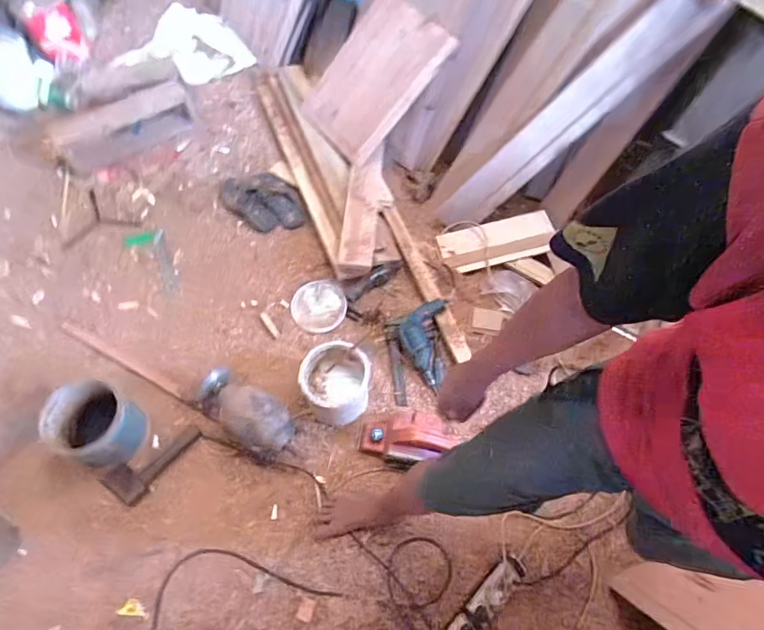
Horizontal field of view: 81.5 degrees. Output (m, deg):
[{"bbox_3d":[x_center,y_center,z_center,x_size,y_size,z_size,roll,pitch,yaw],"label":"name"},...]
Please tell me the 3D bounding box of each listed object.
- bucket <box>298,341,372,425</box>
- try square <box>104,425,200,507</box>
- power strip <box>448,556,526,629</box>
[{"bbox_3d":[-0.125,0.194,1.251,0.174,0.189,0.181,0,62,-1],"label":"bucket"},{"bbox_3d":[-0.614,0.389,1.200,0.098,0.033,0.246,40,69,18],"label":"try square"},{"bbox_3d":[0.264,0.698,1.088,0.238,0.032,0.064,-40,70,-19],"label":"power strip"}]

